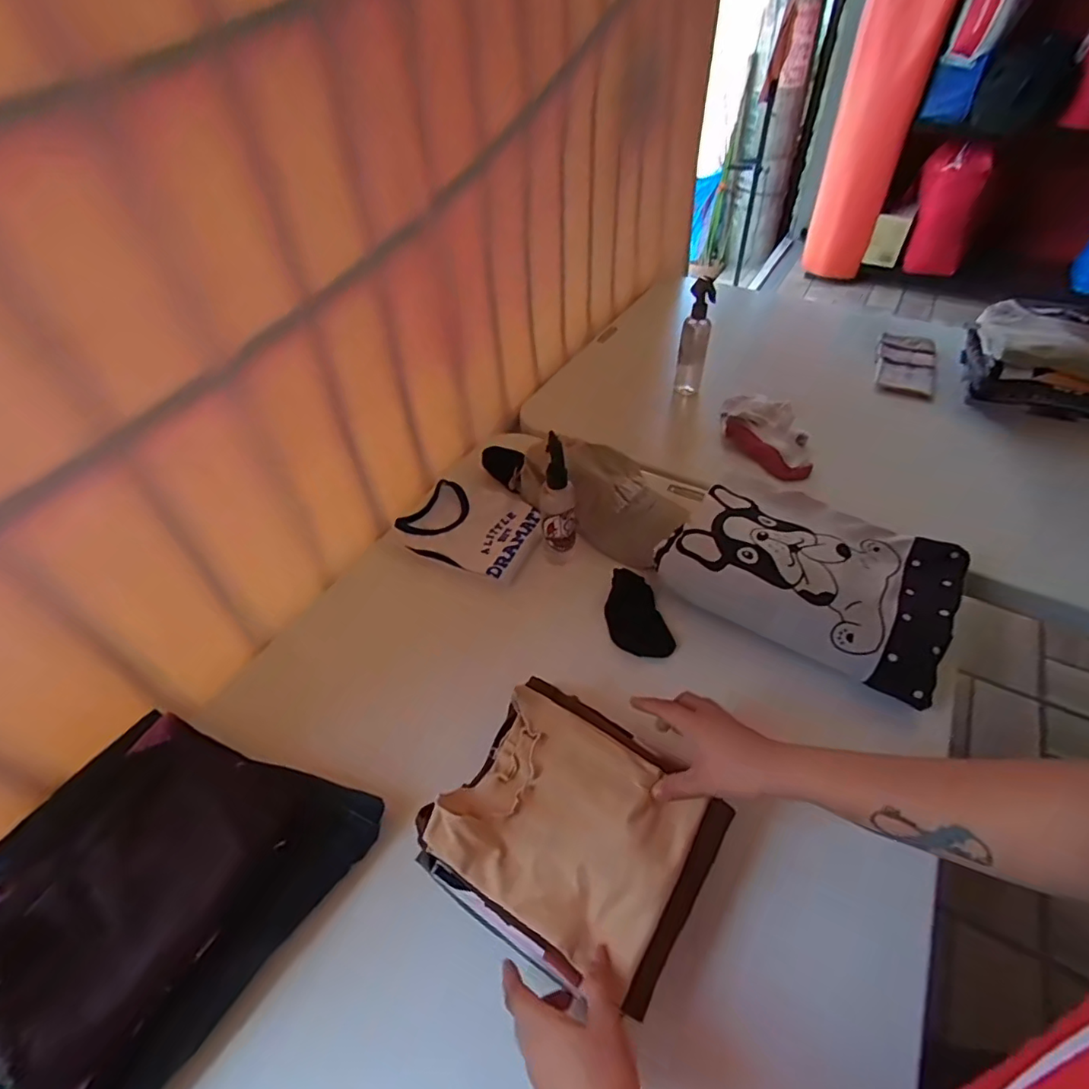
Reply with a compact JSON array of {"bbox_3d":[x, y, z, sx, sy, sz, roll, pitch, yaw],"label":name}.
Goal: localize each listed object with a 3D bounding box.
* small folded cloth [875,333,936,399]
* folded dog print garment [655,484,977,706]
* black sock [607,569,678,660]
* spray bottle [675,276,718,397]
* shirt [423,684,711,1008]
[{"bbox_3d":[0.706,-0.349,1.099,0.100,0.026,0.213,16,50,17],"label":"small folded cloth"},{"bbox_3d":[0.332,0.022,0.702,0.313,0.063,0.218,25,53,24],"label":"folded dog print garment"},{"bbox_3d":[0.112,0.087,0.706,0.068,0.032,0.114,-14,48,-10],"label":"black sock"},{"bbox_3d":[0.271,-0.376,1.015,0.046,0.204,0.051,9,48,11],"label":"spray bottle"},{"bbox_3d":[0.022,0.235,0.490,0.193,0.030,0.169,24,53,23],"label":"shirt"}]

